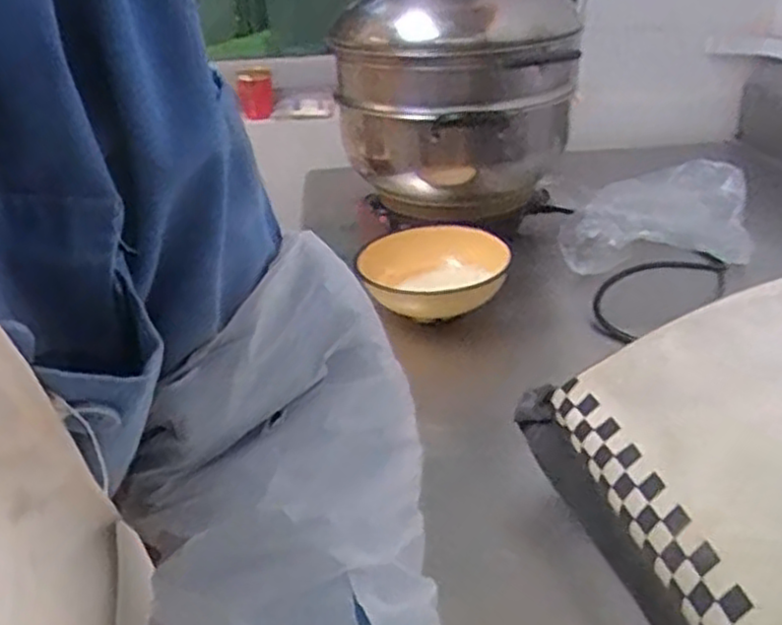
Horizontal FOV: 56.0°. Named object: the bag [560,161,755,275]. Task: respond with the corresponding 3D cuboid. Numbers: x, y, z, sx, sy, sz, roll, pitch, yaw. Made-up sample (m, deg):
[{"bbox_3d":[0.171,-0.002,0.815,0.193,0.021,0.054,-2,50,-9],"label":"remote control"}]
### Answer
[{"bbox_3d":[0.357,-0.127,0.979,0.280,0.102,0.153,-1,27,2],"label":"bag"}]

